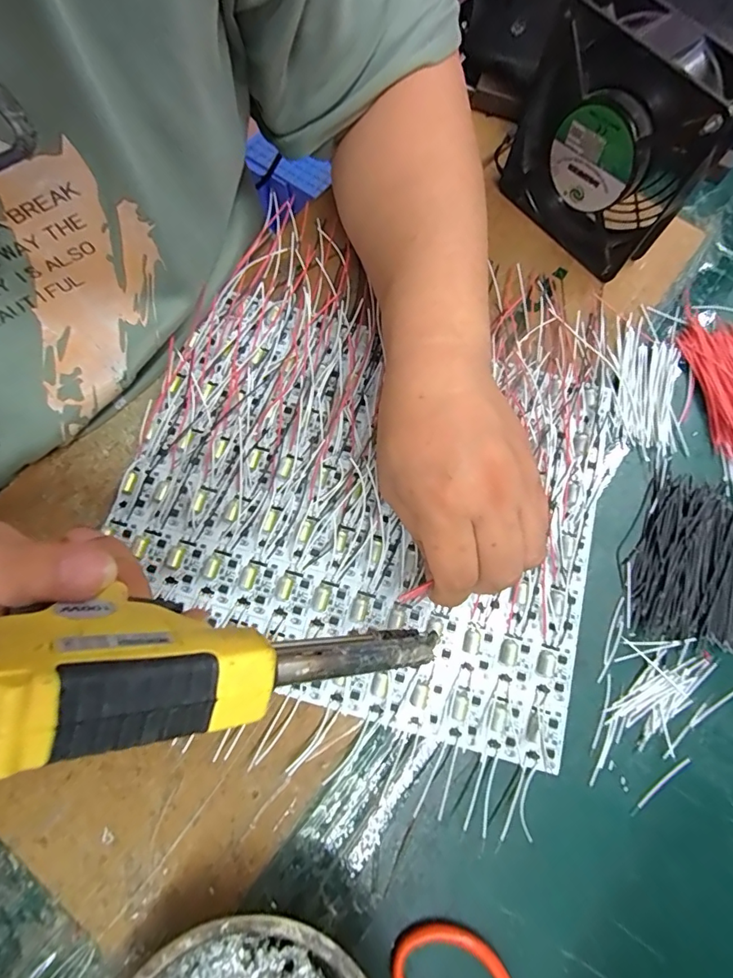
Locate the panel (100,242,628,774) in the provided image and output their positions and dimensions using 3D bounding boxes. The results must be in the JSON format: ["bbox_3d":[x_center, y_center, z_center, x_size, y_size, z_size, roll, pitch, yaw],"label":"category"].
[{"bbox_3d":[0.007,-0.013,0.286,0.289,0.015,0.273,19,74,4],"label":"panel"}]

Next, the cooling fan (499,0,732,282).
[{"bbox_3d":[0.160,-0.230,0.302,0.046,0.122,0.124,-37,78,-12],"label":"cooling fan"}]

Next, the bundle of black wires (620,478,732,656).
[{"bbox_3d":[0.223,0.050,0.279,0.112,0.006,0.103,14,73,2],"label":"bundle of black wires"}]

